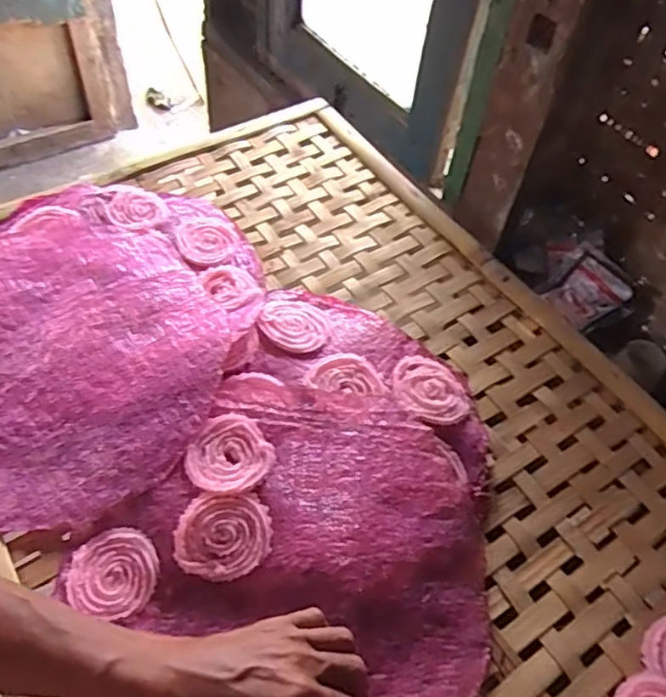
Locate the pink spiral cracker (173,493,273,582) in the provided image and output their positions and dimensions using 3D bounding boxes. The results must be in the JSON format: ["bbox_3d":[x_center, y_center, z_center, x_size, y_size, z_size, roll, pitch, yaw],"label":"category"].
[{"bbox_3d":[-0.092,0.156,0.522,0.078,0.006,0.067,-1,69,-5],"label":"pink spiral cracker"}]

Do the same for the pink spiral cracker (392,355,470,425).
[{"bbox_3d":[0.099,0.042,0.629,0.078,0.015,0.083,16,46,-6],"label":"pink spiral cracker"}]

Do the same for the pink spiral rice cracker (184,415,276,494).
[{"bbox_3d":[-0.091,0.095,0.559,0.069,0.007,0.076,25,55,14],"label":"pink spiral rice cracker"}]

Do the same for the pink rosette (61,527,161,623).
[{"bbox_3d":[-0.180,0.184,0.515,0.069,0.011,0.067,2,53,-3],"label":"pink rosette"}]

